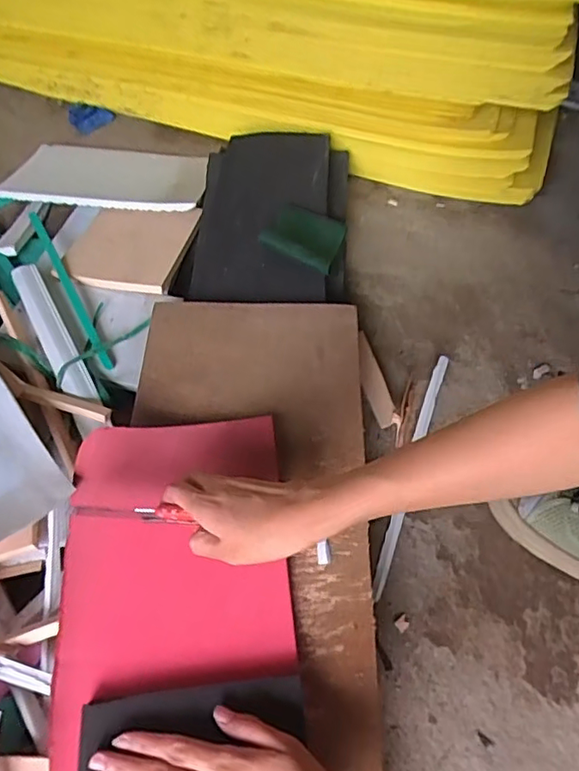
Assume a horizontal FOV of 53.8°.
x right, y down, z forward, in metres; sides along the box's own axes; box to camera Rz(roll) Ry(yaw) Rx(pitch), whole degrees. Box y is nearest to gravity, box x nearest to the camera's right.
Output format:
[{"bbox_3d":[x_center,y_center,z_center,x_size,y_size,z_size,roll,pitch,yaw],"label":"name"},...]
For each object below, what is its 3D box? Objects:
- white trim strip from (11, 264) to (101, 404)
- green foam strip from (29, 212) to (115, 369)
[{"bbox_3d":[-0.261,-0.058,0.631,0.030,0.019,0.220,-26,60,-17],"label":"white trim strip"},{"bbox_3d":[-0.263,-0.122,0.676,0.014,0.017,0.274,-25,60,-17],"label":"green foam strip"}]

